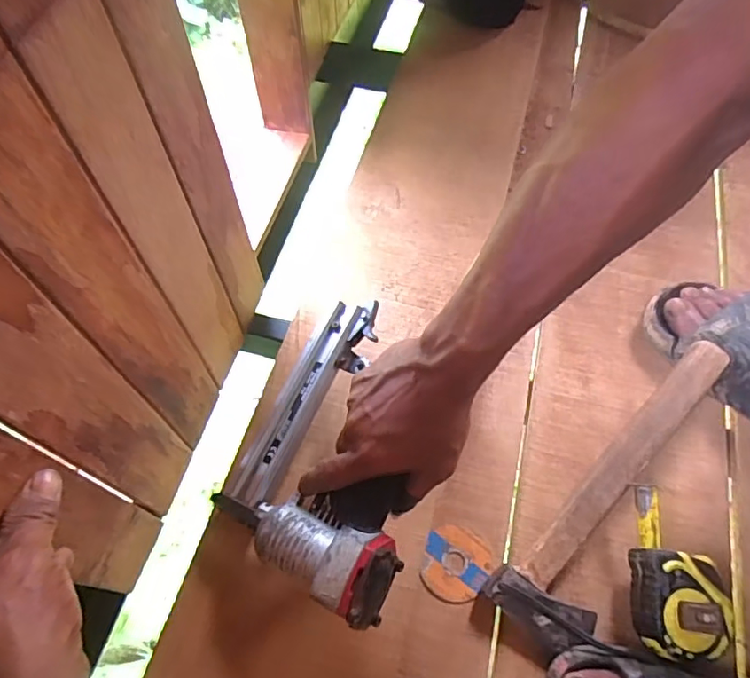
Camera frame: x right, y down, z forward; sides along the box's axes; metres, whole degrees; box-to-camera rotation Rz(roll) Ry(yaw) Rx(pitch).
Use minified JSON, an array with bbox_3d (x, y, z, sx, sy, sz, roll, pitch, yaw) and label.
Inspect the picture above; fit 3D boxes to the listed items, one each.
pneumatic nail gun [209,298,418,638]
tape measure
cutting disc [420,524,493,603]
[{"bbox_3d":[-0.023,0.089,0.458,0.169,0.065,0.243,10,63,36],"label":"pneumatic nail gun"},{"bbox_3d":[0.247,0.195,0.455,0.070,0.050,0.129,7,62,1],"label":"tape measure"},{"bbox_3d":[0.072,0.197,0.479,0.057,0.004,0.061,1,62,-2],"label":"cutting disc"}]

